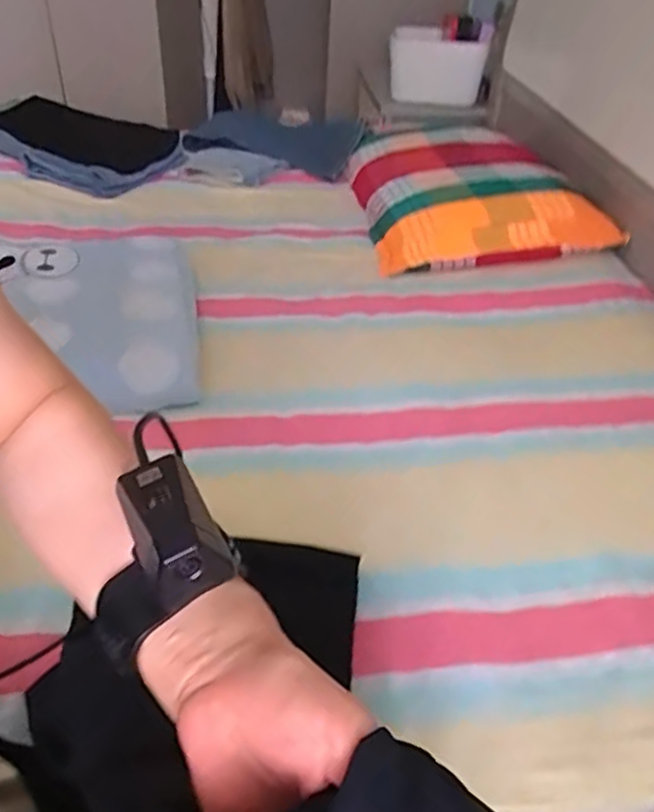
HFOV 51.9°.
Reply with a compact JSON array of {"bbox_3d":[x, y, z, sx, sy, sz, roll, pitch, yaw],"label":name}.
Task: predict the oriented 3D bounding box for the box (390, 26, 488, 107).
[{"bbox_3d":[0.266,-0.829,1.646,0.229,0.157,0.072,9,39,7],"label":"box"}]

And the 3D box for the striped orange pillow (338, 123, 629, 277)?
[{"bbox_3d":[0.262,-0.446,1.346,0.406,0.091,0.603,-3,39,-8],"label":"striped orange pillow"}]

